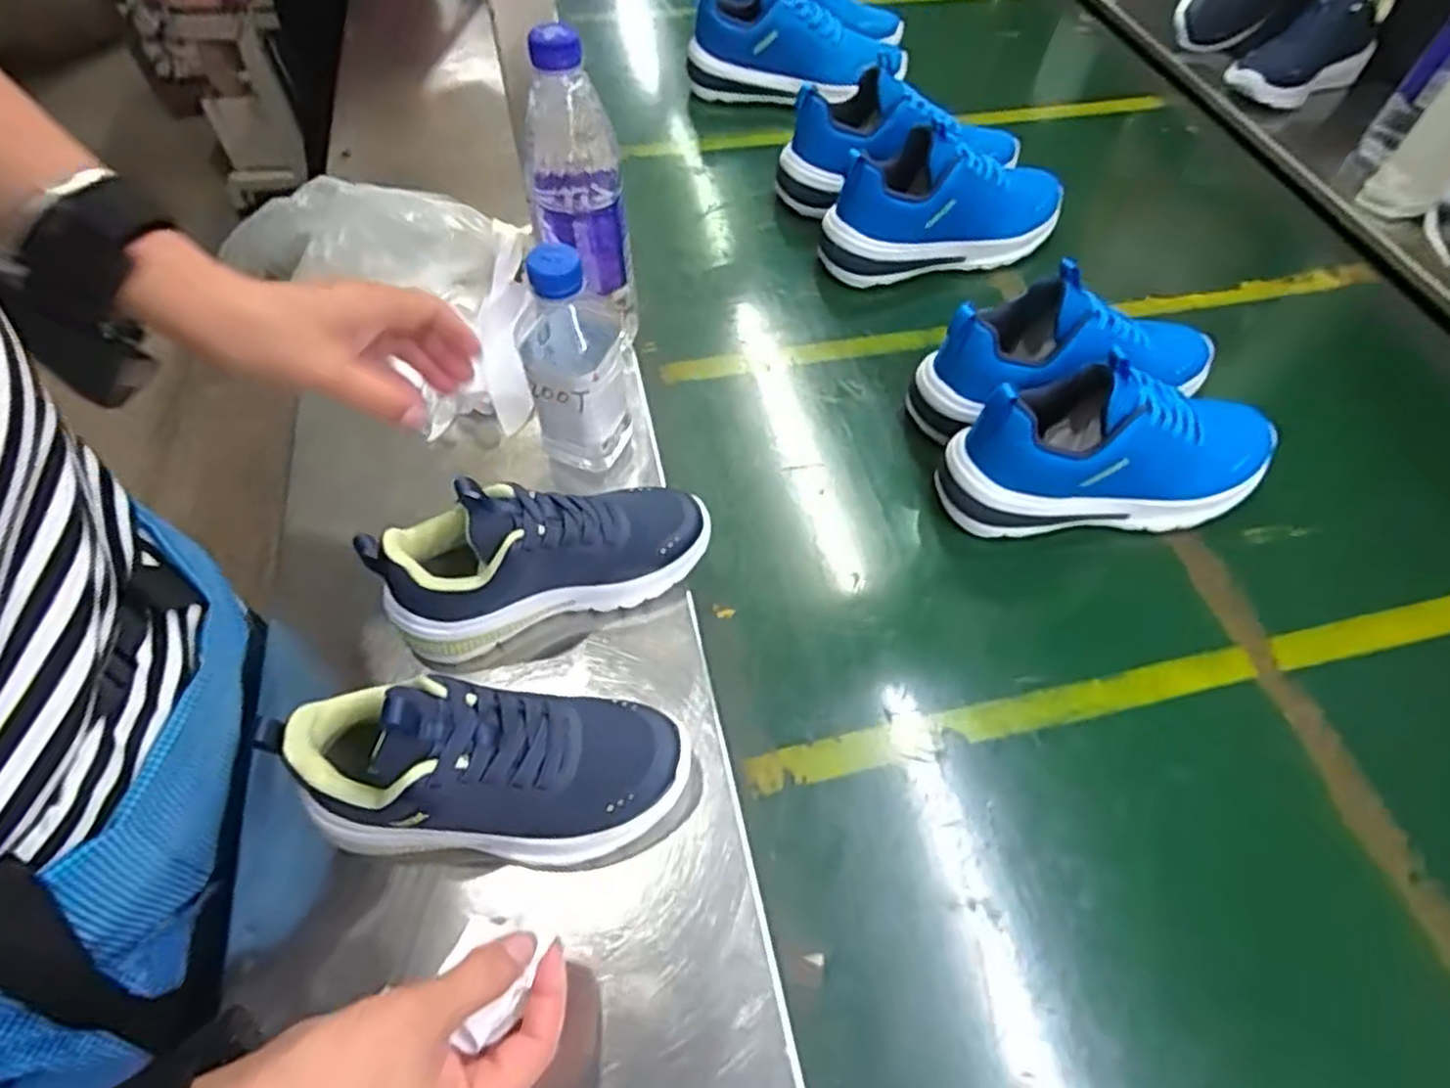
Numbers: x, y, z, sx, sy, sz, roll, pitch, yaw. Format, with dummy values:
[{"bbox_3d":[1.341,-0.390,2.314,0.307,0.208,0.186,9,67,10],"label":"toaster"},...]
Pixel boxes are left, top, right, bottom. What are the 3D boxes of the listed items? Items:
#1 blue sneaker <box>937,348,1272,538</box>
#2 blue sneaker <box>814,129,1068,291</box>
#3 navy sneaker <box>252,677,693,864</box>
[{"bbox_3d":[0.288,-0.071,0.543,0.242,0.118,0.079,-7,58,-7],"label":"blue sneaker"},{"bbox_3d":[0.214,-0.326,0.717,0.242,0.124,0.081,-6,56,-6],"label":"blue sneaker"},{"bbox_3d":[-0.117,0.114,0.379,0.194,0.084,0.068,7,54,-15],"label":"navy sneaker"}]

